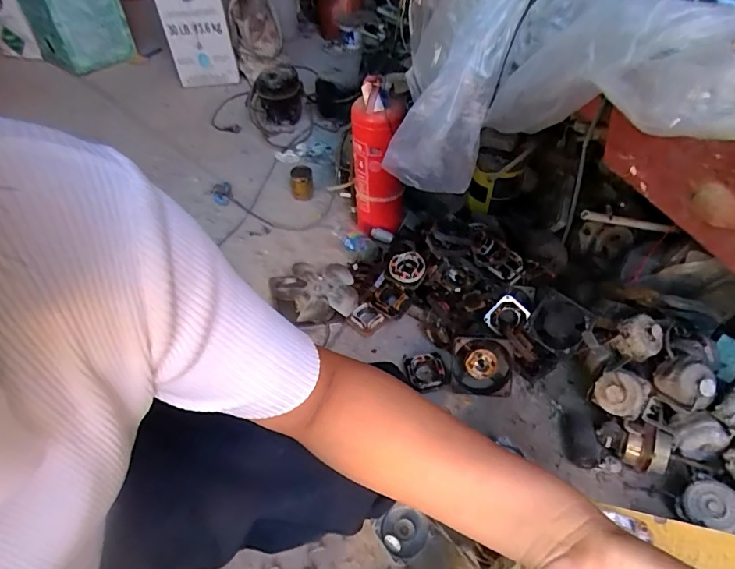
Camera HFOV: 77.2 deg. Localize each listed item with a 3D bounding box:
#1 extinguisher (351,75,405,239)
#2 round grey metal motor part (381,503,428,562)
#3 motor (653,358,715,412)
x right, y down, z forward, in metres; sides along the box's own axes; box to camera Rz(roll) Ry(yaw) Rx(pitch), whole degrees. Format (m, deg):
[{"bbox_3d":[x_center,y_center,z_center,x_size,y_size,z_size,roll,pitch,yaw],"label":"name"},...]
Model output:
[{"bbox_3d":[0.031,-0.312,1.170,0.131,0.412,0.145,6,47,5],"label":"extinguisher"},{"bbox_3d":[0.060,0.420,0.774,0.075,0.026,0.070,0,47,0],"label":"round grey metal motor part"},{"bbox_3d":[0.565,0.178,0.823,0.084,0.061,0.068,18,49,16],"label":"motor"}]

